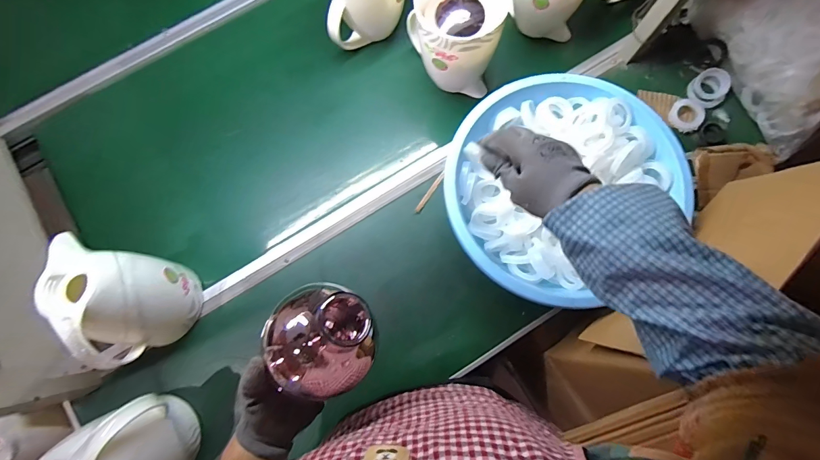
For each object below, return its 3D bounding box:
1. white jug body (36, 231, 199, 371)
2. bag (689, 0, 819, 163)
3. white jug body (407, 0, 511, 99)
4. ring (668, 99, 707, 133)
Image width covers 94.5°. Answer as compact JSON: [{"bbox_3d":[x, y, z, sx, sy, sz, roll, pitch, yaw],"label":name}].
[{"bbox_3d":[-0.448,0.117,0.595,0.135,0.178,0.159,19,79,6],"label":"white jug body"},{"bbox_3d":[0.722,-0.356,0.694,0.211,0.144,0.345,-26,78,-4],"label":"bag"},{"bbox_3d":[0.080,-0.358,0.702,0.135,0.186,0.171,-7,77,0],"label":"white jug body"},{"bbox_3d":[0.547,-0.228,0.747,0.076,0.017,0.060,-39,79,-7],"label":"ring"}]

